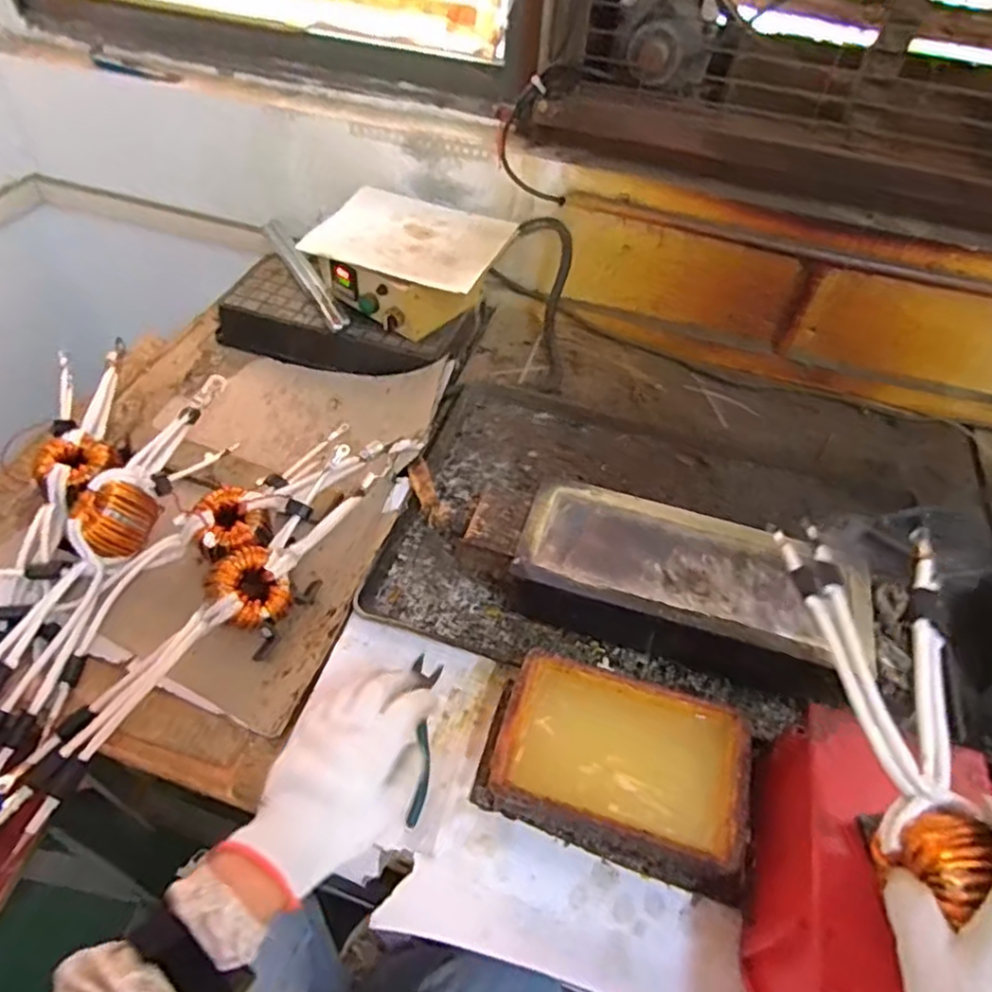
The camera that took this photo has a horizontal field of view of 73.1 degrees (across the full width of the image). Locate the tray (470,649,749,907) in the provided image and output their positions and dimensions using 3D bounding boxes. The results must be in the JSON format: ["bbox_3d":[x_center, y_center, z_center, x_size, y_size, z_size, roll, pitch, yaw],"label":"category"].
[{"bbox_3d":[0.107,0.230,0.576,0.229,0.067,0.138,15,49,8],"label":"tray"}]

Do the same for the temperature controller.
[{"bbox_3d":[-0.122,-0.332,0.964,0.255,0.094,0.201,22,51,14],"label":"temperature controller"}]

